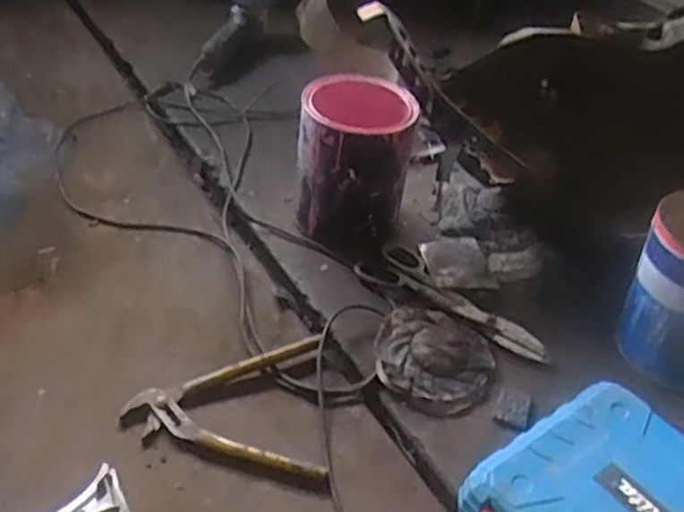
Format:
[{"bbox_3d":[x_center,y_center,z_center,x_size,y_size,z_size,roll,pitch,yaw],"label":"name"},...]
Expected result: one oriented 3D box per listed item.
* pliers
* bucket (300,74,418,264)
[{"bbox_3d":[-0.126,0.158,0.840,0.236,0.019,0.178,8,42,5],"label":"pliers"},{"bbox_3d":[0.018,-0.133,1.041,0.153,0.206,0.155,2,42,-1],"label":"bucket"}]

